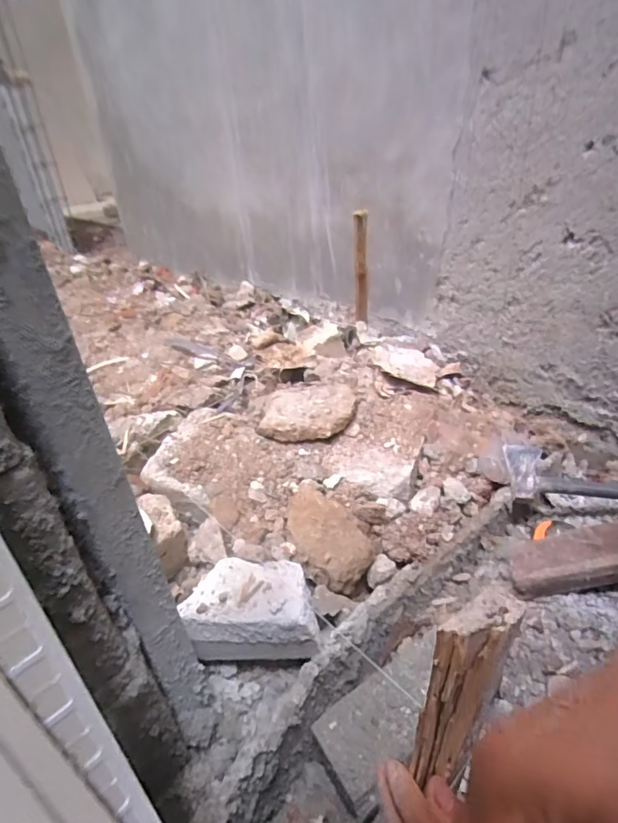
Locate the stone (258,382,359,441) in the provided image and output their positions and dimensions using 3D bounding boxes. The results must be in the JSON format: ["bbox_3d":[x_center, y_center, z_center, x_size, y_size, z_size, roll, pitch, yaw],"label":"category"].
[{"bbox_3d":[0.000,-0.005,0.792,0.157,0.045,0.159,-2,32,6],"label":"stone"}]

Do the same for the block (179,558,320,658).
[{"bbox_3d":[-0.070,0.222,0.532,0.168,0.068,0.096,-2,32,6],"label":"block"}]

